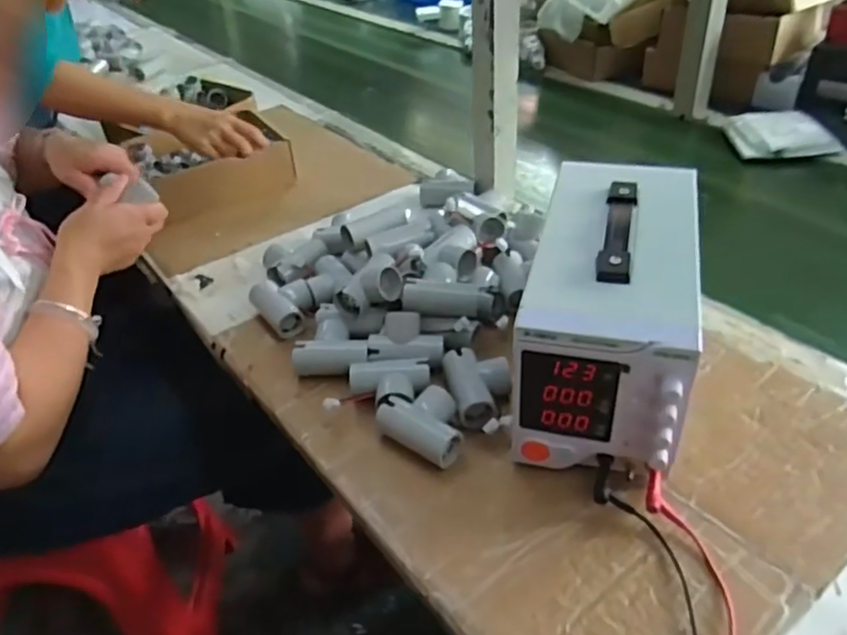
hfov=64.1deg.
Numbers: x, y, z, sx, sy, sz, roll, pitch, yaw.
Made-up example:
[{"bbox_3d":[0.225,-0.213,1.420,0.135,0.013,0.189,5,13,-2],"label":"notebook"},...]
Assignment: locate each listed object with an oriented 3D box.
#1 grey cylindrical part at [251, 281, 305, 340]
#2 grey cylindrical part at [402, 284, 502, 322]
[{"bbox_3d":[-0.161,-0.008,0.737,0.034,0.026,0.077,-32,58,-31],"label":"grey cylindrical part"},{"bbox_3d":[0.034,-0.016,0.681,0.109,0.027,0.030,6,34,-19],"label":"grey cylindrical part"}]

